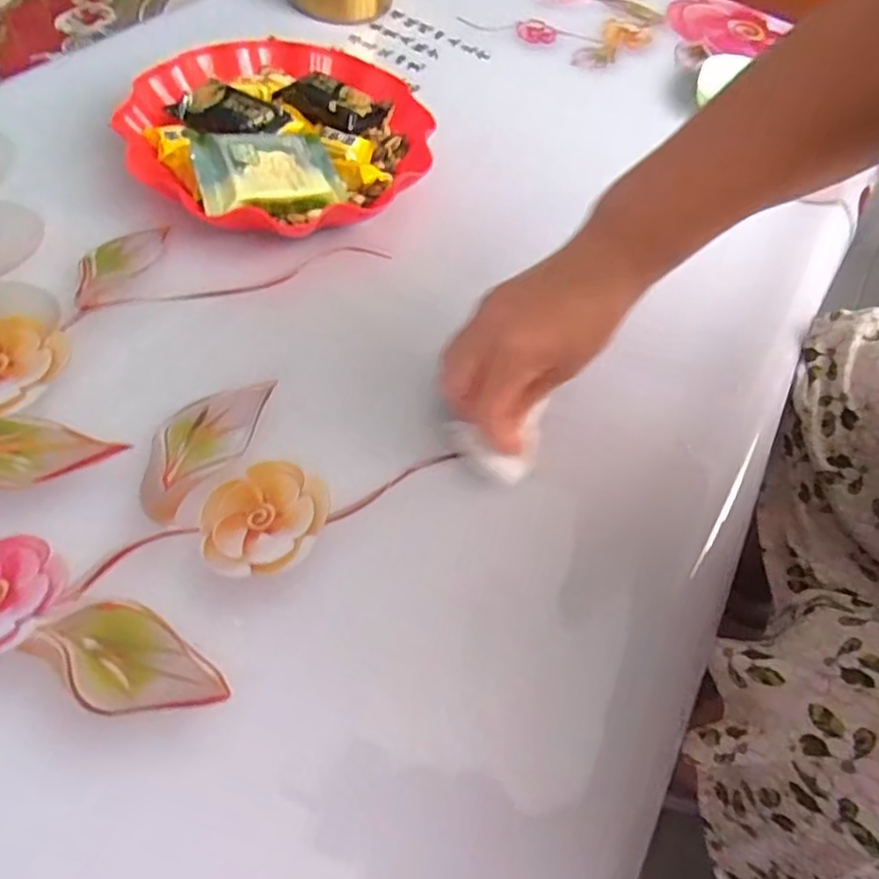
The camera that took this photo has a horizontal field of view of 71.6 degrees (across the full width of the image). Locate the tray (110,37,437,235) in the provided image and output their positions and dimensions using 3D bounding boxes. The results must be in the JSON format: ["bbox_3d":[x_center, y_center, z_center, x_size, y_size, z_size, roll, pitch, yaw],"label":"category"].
[{"bbox_3d":[-0.132,-0.250,0.498,0.231,0.046,0.225,-22,65,-21],"label":"tray"}]

